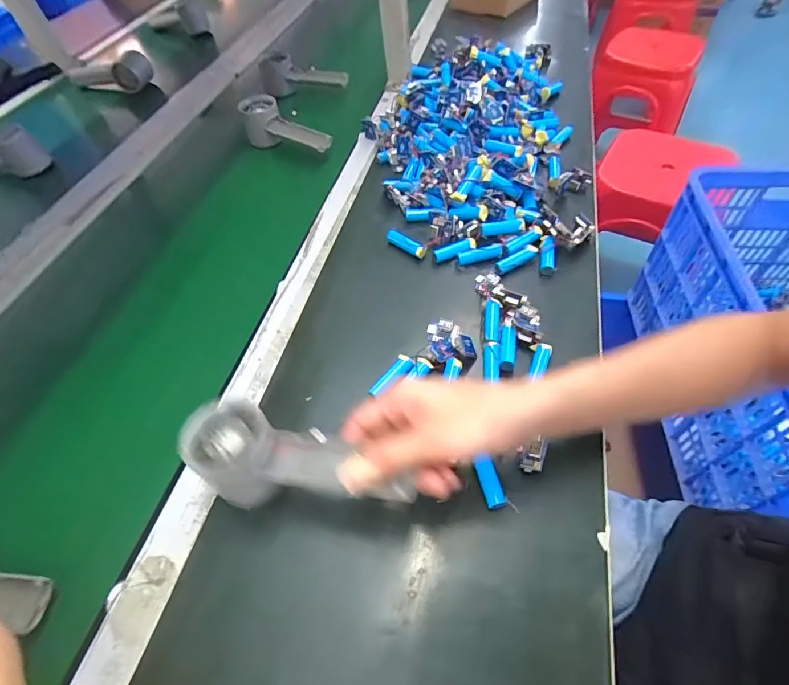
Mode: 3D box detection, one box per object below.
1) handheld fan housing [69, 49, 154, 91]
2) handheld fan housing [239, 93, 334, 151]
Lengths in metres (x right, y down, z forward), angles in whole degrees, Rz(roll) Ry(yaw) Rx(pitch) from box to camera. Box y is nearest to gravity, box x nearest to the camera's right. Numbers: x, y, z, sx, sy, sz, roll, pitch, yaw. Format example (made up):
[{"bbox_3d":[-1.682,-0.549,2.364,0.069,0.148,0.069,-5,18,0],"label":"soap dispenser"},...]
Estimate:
[{"bbox_3d":[-0.547,-0.512,0.822,0.167,0.047,0.057,-7,54,-1],"label":"handheld fan housing"},{"bbox_3d":[-0.168,-0.319,0.646,0.156,0.045,0.061,35,65,24],"label":"handheld fan housing"}]

